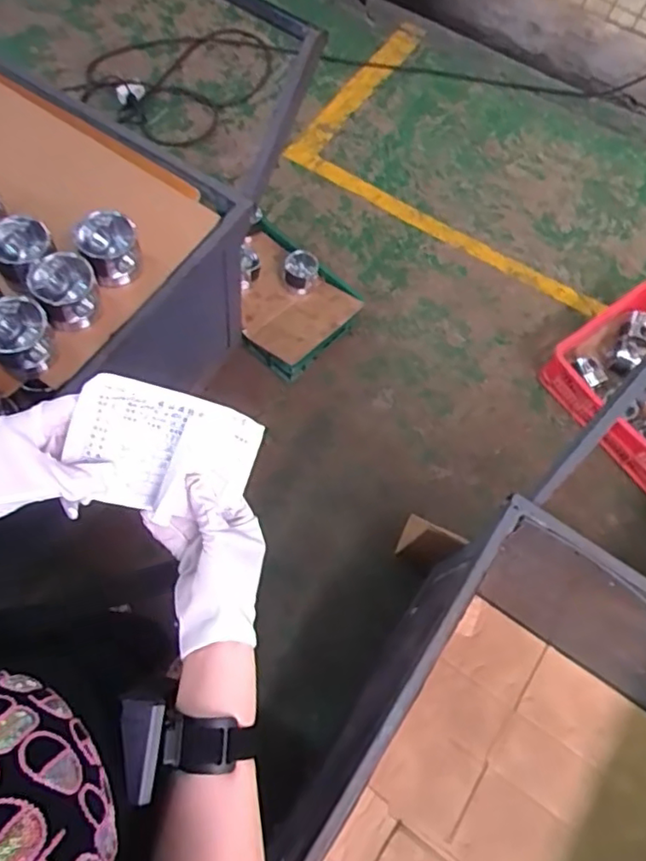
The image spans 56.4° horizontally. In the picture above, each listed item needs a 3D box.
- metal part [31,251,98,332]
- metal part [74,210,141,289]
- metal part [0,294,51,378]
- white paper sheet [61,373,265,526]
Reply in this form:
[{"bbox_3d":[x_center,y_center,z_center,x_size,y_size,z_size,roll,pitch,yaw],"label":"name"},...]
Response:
[{"bbox_3d":[-0.389,-0.211,0.923,0.091,0.083,0.091,2,67,-5],"label":"metal part"},{"bbox_3d":[-0.339,-0.292,0.966,0.087,0.074,0.092,2,67,-5],"label":"metal part"},{"bbox_3d":[-0.444,-0.137,0.886,0.091,0.081,0.096,2,67,-5],"label":"metal part"},{"bbox_3d":[-0.127,0.017,0.480,0.139,0.013,0.096,17,98,-18],"label":"white paper sheet"}]

